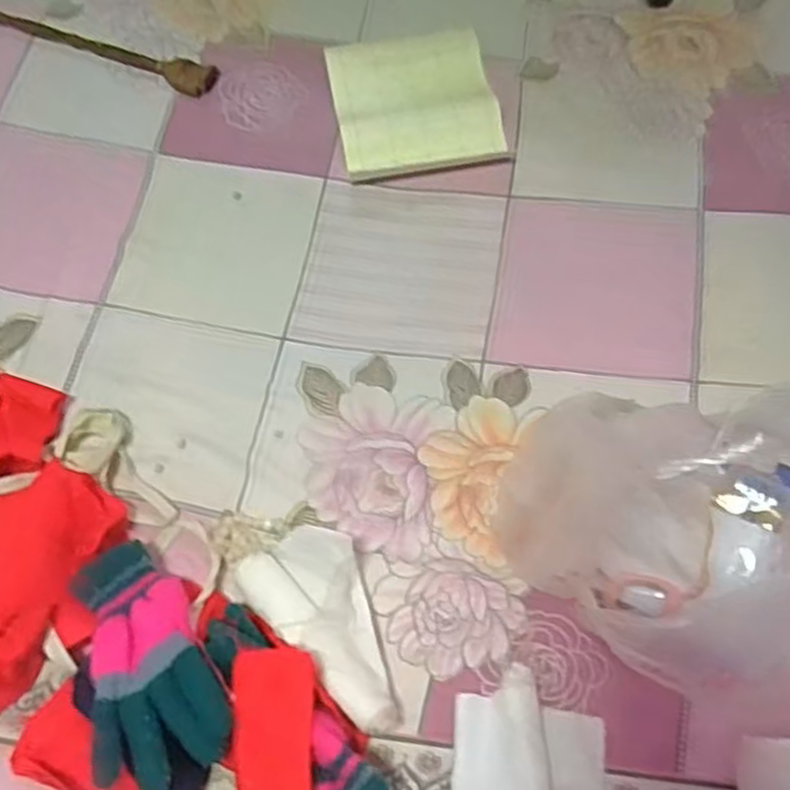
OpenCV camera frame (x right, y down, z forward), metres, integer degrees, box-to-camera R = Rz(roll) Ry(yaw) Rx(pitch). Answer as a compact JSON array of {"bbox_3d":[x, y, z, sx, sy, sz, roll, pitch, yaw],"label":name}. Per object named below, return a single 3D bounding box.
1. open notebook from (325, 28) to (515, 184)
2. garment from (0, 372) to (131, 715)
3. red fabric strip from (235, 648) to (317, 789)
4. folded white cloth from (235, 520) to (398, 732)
[{"bbox_3d":[0.023,-0.335,0.877,0.178,0.012,0.191,-9,67,-3],"label":"open notebook"},{"bbox_3d":[-0.312,0.117,0.653,0.140,0.072,0.287,0,67,1],"label":"garment"},{"bbox_3d":[-0.086,0.277,0.572,0.060,0.025,0.166,-4,81,-1],"label":"red fabric strip"},{"bbox_3d":[-0.048,0.183,0.637,0.176,0.047,0.087,42,74,16],"label":"folded white cloth"}]

